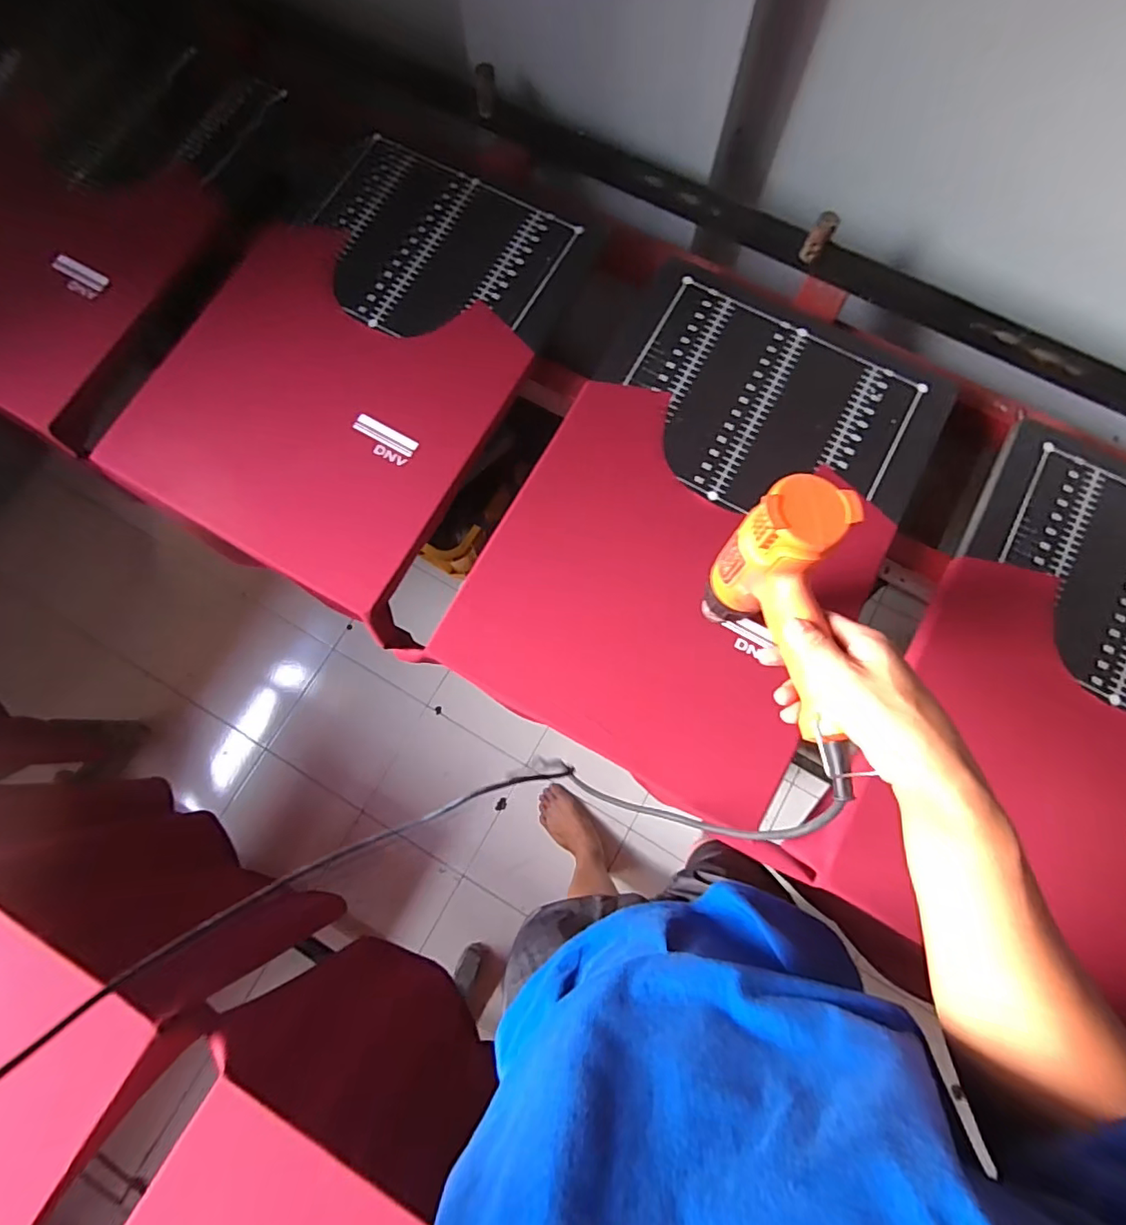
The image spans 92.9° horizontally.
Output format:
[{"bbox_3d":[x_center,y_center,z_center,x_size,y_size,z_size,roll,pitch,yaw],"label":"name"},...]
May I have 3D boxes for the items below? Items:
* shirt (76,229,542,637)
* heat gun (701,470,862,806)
[{"bbox_3d":[-0.293,-0.250,0.672,0.407,0.057,0.406,28,79,6],"label":"shirt"},{"bbox_3d":[0.173,0.028,0.435,0.074,0.163,0.223,-2,78,0],"label":"heat gun"}]

